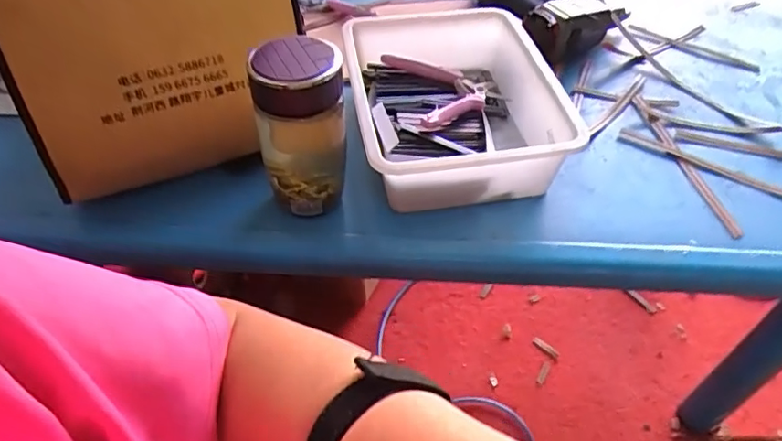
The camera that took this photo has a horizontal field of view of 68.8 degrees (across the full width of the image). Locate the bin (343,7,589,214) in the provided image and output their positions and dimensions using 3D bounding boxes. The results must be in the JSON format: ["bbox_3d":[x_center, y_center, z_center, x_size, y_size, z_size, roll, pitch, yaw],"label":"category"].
[{"bbox_3d":[0.066,-0.125,0.596,0.203,0.092,0.254,-7,48,-5],"label":"bin"}]

